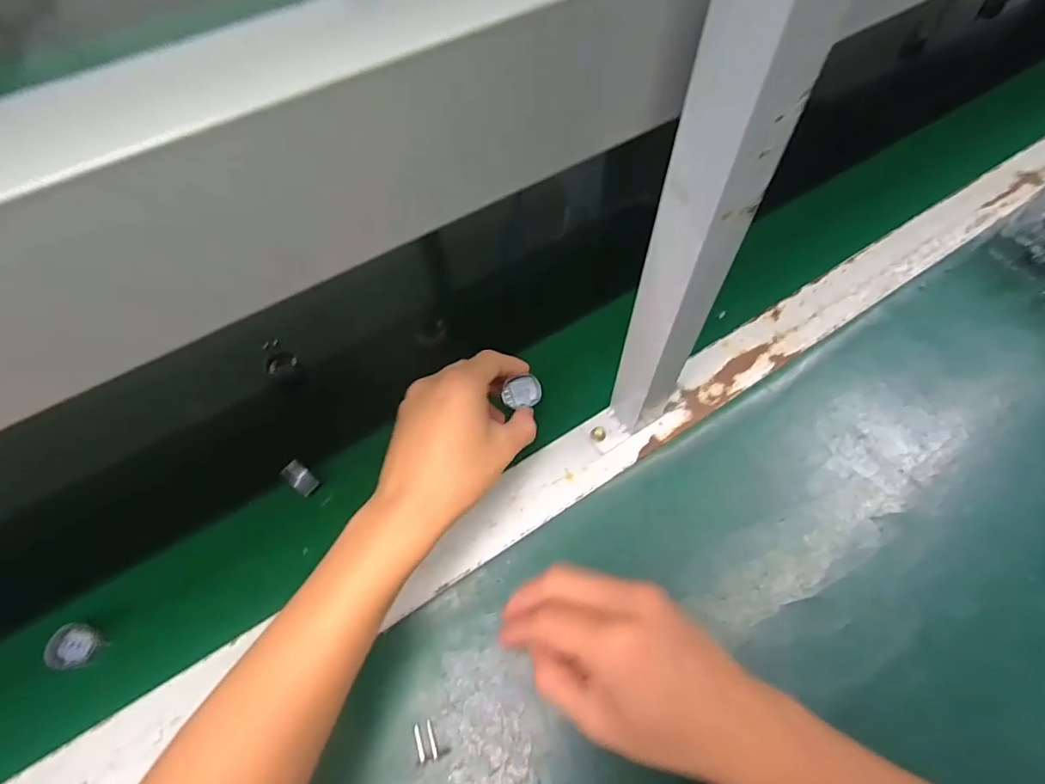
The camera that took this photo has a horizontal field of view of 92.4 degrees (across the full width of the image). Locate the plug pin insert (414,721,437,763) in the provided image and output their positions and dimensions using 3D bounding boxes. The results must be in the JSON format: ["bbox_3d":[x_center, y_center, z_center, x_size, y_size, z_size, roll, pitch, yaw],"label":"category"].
[{"bbox_3d":[-0.059,0.212,0.304,0.011,0.004,0.020,-16,60,-6],"label":"plug pin insert"}]

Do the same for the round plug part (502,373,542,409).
[{"bbox_3d":[-0.001,0.000,0.365,0.027,0.013,0.021,-7,59,0],"label":"round plug part"}]

